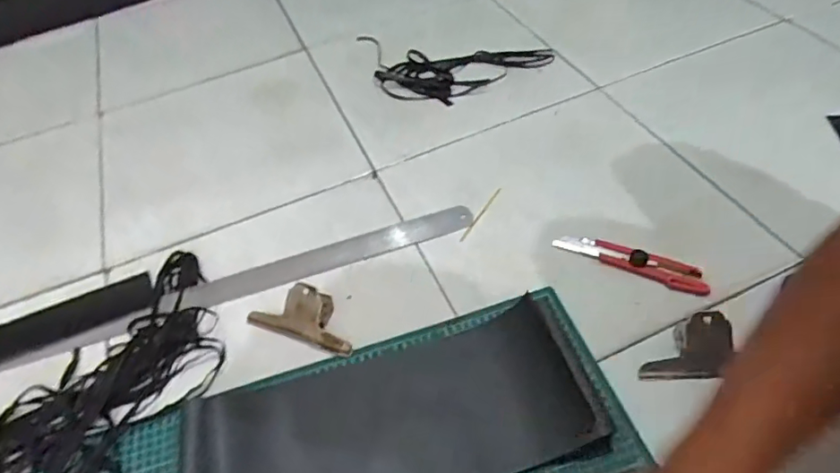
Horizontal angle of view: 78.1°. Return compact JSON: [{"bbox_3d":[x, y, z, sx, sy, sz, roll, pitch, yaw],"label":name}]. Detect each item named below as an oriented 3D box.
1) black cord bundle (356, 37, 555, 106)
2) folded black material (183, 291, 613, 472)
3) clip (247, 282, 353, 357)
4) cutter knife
[{"bbox_3d":[0.044,-0.296,0.918,0.361,0.032,0.164,8,52,13],"label":"black cord bundle"},{"bbox_3d":[-0.032,0.185,0.523,0.403,0.028,0.169,-16,51,-7],"label":"folded black material"},{"bbox_3d":[-0.136,0.086,0.611,0.138,0.039,0.064,16,54,18],"label":"clip"},{"bbox_3d":[0.251,0.028,0.623,0.175,0.019,0.039,17,54,19],"label":"cutter knife"}]

